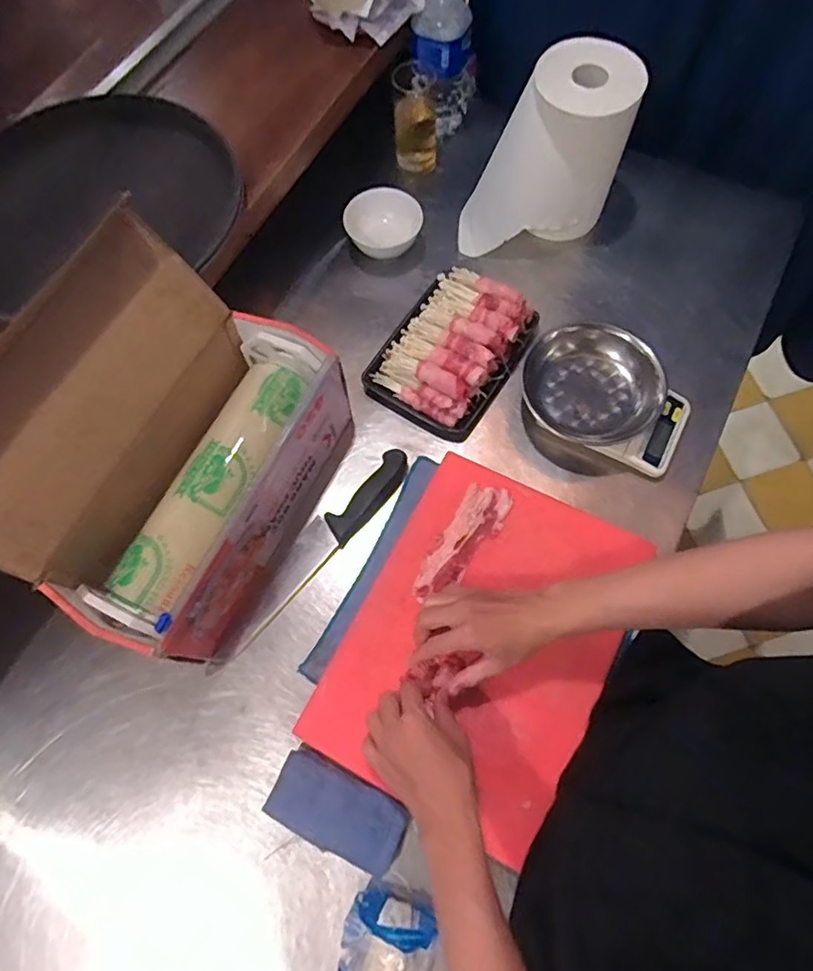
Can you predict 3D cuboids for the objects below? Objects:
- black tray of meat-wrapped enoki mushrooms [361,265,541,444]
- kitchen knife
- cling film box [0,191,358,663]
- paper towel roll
[{"bbox_3d":[0.062,-0.189,0.757,0.165,0.059,0.219,31,73,11],"label":"black tray of meat-wrapped enoki mushrooms"},{"bbox_3d":[-0.117,0.081,0.697,0.046,0.016,0.335,40,74,14],"label":"kitchen knife"},{"bbox_3d":[-0.245,-0.032,0.613,0.234,0.257,0.368,24,71,9],"label":"cling film box"},{"bbox_3d":[0.193,-0.428,0.783,0.194,0.234,0.132,-34,73,-12],"label":"paper towel roll"}]

